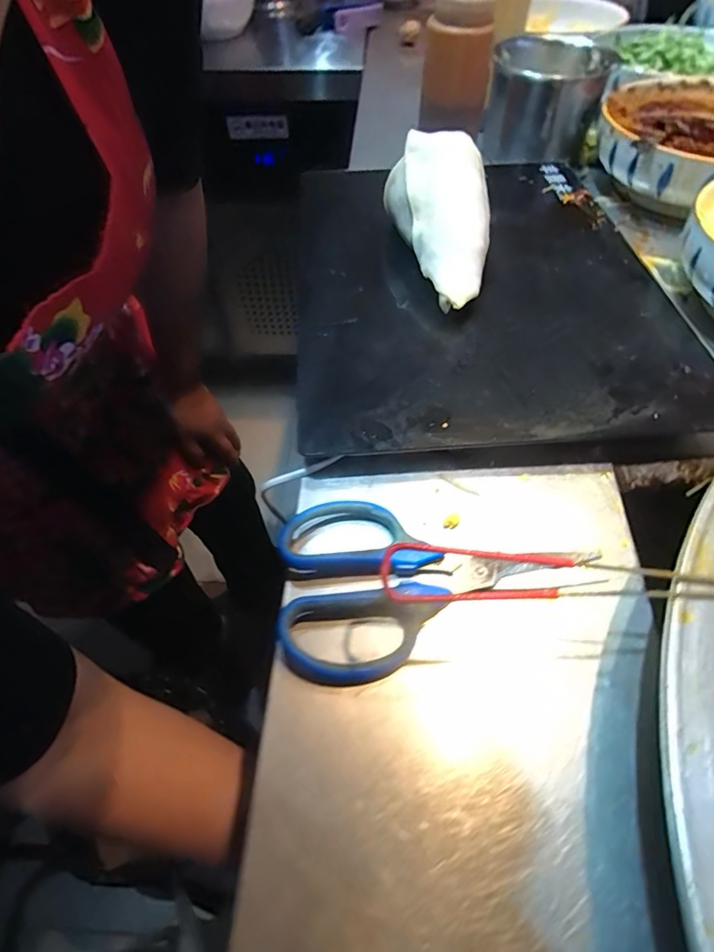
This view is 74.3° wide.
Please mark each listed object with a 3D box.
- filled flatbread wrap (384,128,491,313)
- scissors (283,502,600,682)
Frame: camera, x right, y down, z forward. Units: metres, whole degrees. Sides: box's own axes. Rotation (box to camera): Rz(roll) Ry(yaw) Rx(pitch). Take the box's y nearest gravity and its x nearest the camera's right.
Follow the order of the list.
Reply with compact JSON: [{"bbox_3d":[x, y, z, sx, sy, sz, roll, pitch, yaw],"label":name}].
[{"bbox_3d":[0.073,-0.202,0.385,0.079,0.050,0.159,-6,75,-3],"label":"filled flatbread wrap"},{"bbox_3d":[0.041,0.052,0.266,0.171,0.022,0.097,-10,53,-6],"label":"scissors"}]

